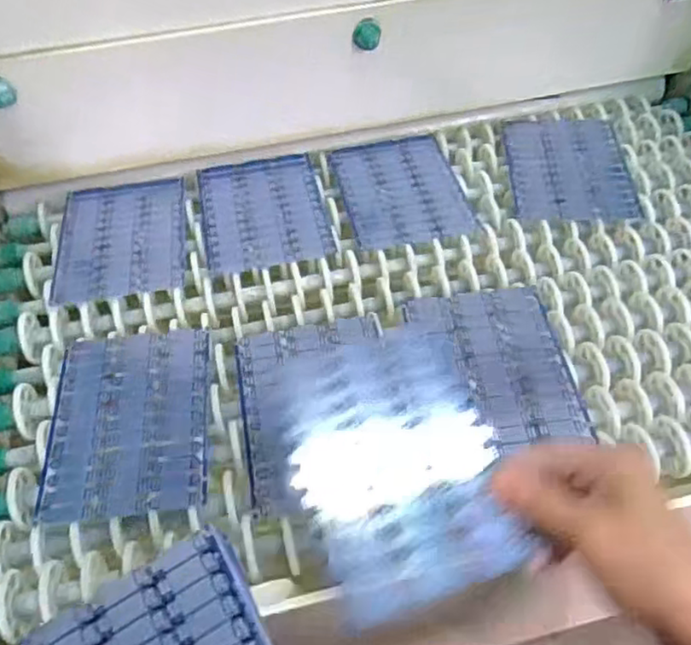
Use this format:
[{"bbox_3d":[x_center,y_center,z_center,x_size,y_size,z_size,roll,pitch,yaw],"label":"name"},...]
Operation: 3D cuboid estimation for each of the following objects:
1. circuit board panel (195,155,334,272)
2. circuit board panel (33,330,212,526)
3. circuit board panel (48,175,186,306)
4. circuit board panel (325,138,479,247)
[{"bbox_3d":[-0.073,-0.101,0.579,0.102,0.006,0.133,-11,51,-7],"label":"circuit board panel"},{"bbox_3d":[-0.150,0.065,0.457,0.106,0.008,0.142,-6,51,-2],"label":"circuit board panel"},{"bbox_3d":[-0.193,-0.076,0.568,0.104,0.009,0.136,-8,51,-4],"label":"circuit board panel"},{"bbox_3d":[0.050,-0.123,0.592,0.104,0.004,0.138,-13,52,-8],"label":"circuit board panel"}]

